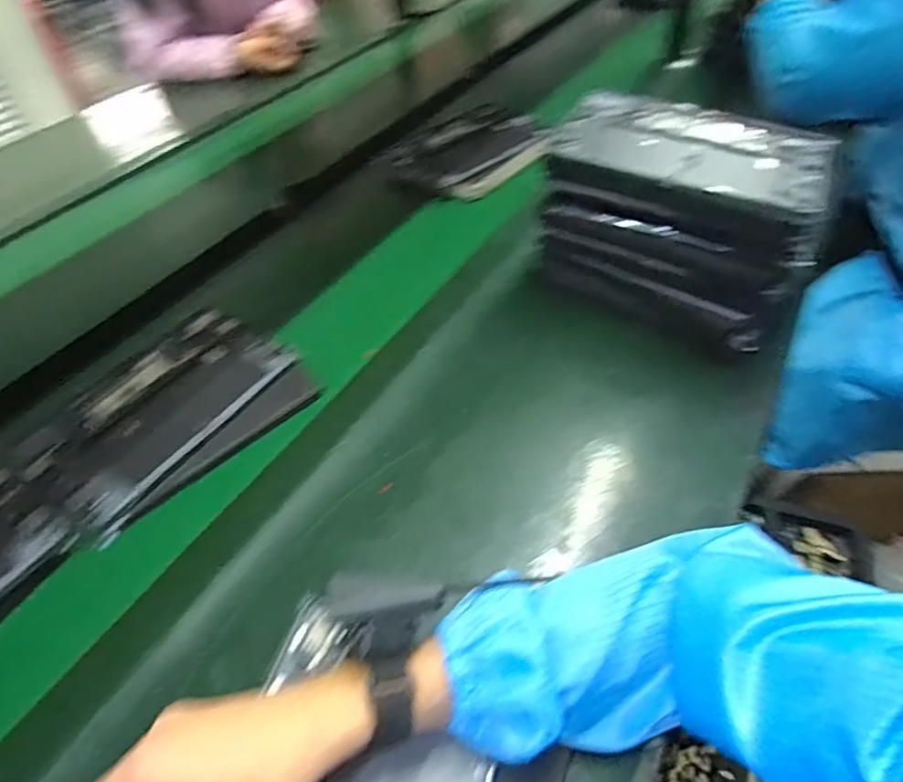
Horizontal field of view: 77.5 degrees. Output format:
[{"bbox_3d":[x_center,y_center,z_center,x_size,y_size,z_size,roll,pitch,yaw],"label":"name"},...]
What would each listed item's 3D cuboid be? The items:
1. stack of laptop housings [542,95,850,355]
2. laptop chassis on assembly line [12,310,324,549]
[{"bbox_3d":[0.256,-0.203,0.632,0.275,0.155,0.199,28,56,27],"label":"stack of laptop housings"},{"bbox_3d":[-0.288,0.018,0.580,0.203,0.014,0.253,26,55,26],"label":"laptop chassis on assembly line"}]

